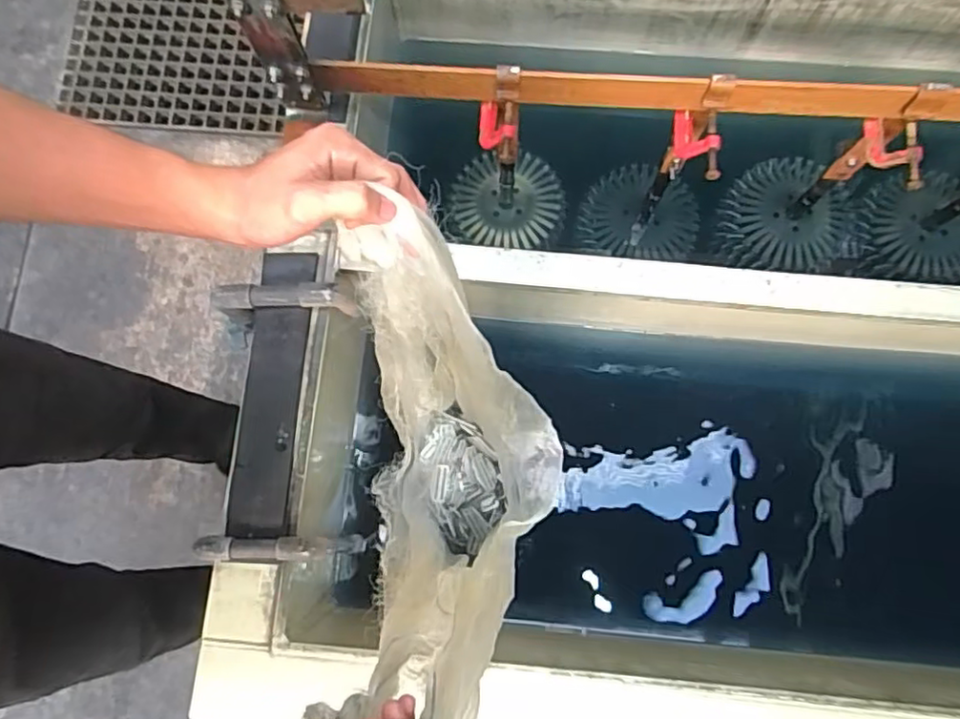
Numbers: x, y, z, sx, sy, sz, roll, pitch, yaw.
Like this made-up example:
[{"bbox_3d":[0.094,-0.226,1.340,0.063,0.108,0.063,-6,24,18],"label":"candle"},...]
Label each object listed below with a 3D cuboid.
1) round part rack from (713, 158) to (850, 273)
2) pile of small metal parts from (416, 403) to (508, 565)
[{"bbox_3d":[0.557,-0.270,1.168,0.228,0.061,0.194,5,79,2],"label":"round part rack"},{"bbox_3d":[-0.025,0.196,1.026,0.114,0.044,0.216,-14,79,-1],"label":"pile of small metal parts"}]

